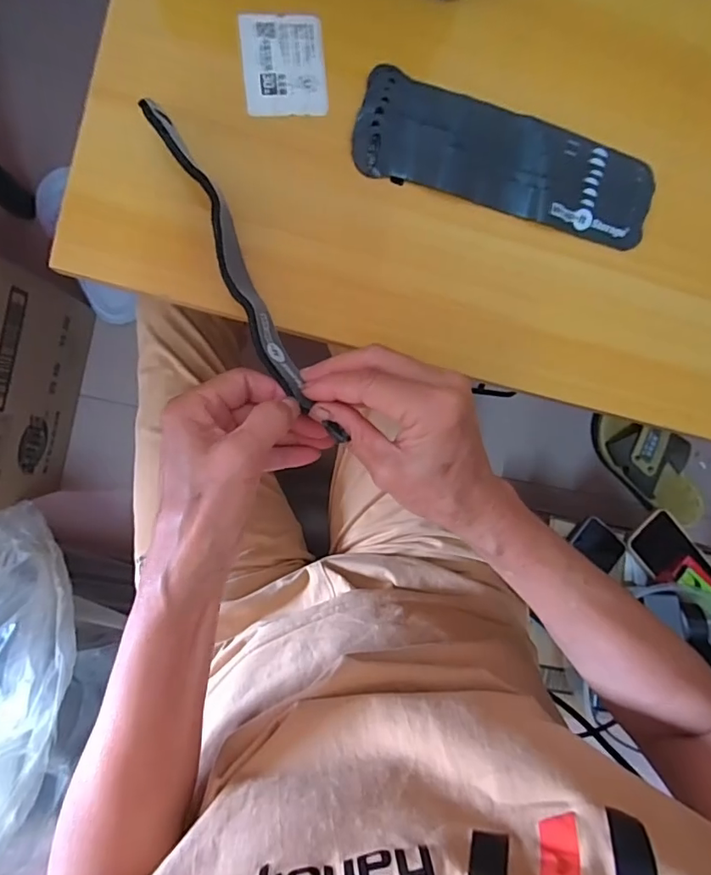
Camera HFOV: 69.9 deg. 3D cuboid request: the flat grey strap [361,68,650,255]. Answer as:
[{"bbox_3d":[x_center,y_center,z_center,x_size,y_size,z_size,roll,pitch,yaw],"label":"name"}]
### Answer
[{"bbox_3d":[0.100,-0.178,0.327,0.197,0.007,0.065,12,91,-10],"label":"flat grey strap"}]

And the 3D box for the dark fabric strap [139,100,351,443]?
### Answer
[{"bbox_3d":[-0.063,-0.088,0.286,0.020,0.033,0.207,-26,92,-7],"label":"dark fabric strap"}]

